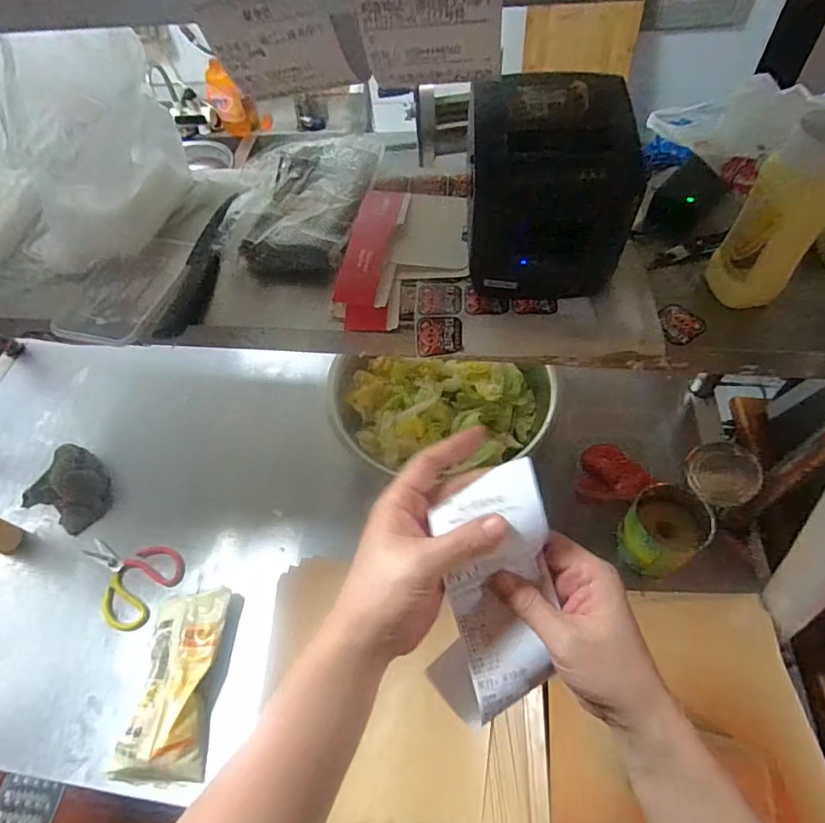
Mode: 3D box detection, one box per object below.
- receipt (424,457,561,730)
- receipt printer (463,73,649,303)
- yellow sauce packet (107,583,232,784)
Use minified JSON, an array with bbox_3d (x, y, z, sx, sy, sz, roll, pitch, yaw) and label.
[{"bbox_3d":[0.058,0.128,0.363,0.085,0.036,0.181,6,95,9],"label":"receipt"},{"bbox_3d":[0.129,-0.210,0.467,0.147,0.139,0.138,1,56,6],"label":"receipt printer"},{"bbox_3d":[-0.335,0.372,0.698,0.116,0.056,0.228,-4,56,3],"label":"yellow sauce packet"}]

